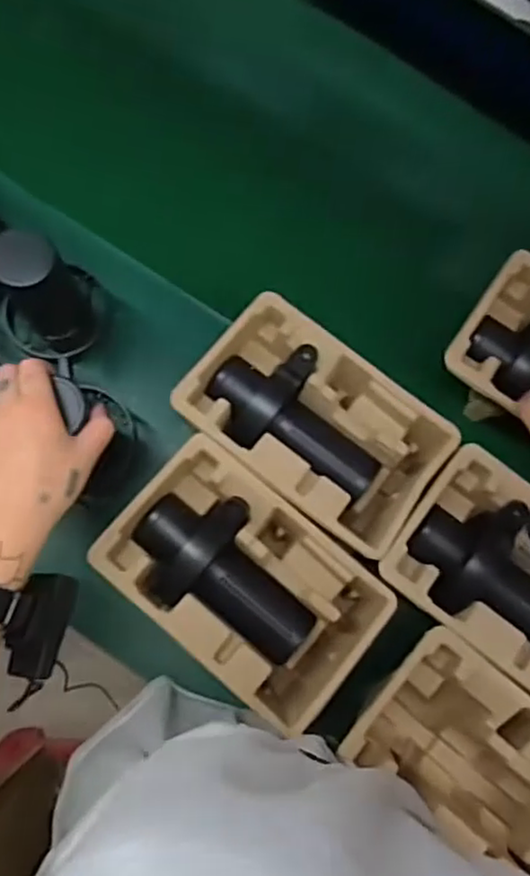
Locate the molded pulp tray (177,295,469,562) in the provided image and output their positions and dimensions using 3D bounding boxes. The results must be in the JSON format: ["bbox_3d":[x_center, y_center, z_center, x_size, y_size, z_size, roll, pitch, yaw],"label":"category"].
[{"bbox_3d":[0.046,-0.009,0.627,0.230,0.090,0.146,37,80,6],"label":"molded pulp tray"}]

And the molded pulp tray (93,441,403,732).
[{"bbox_3d":[-0.015,0.129,0.600,0.237,0.101,0.151,37,80,6],"label":"molded pulp tray"}]

